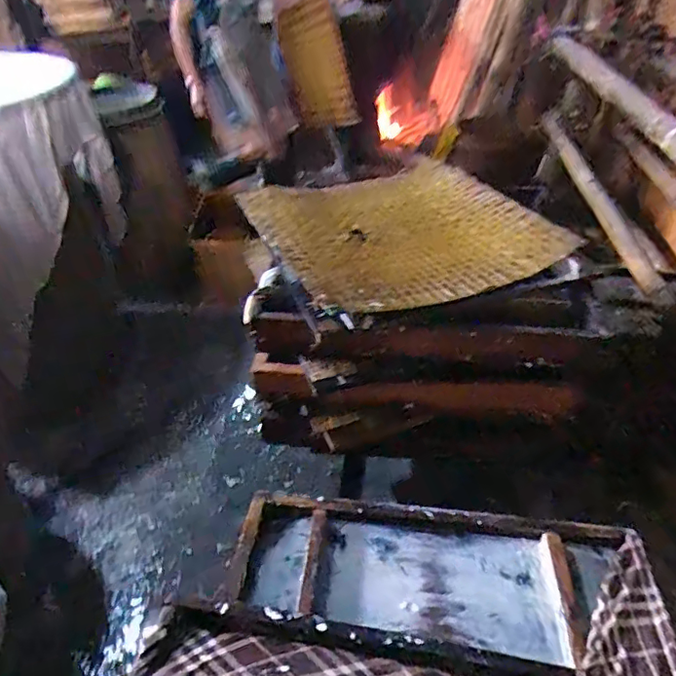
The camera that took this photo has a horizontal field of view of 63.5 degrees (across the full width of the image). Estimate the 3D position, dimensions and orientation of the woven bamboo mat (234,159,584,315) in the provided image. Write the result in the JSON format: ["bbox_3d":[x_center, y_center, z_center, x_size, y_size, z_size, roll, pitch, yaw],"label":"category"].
[{"bbox_3d":[0.107,-0.213,1.054,0.503,0.059,0.502,-18,40,-19],"label":"woven bamboo mat"}]

